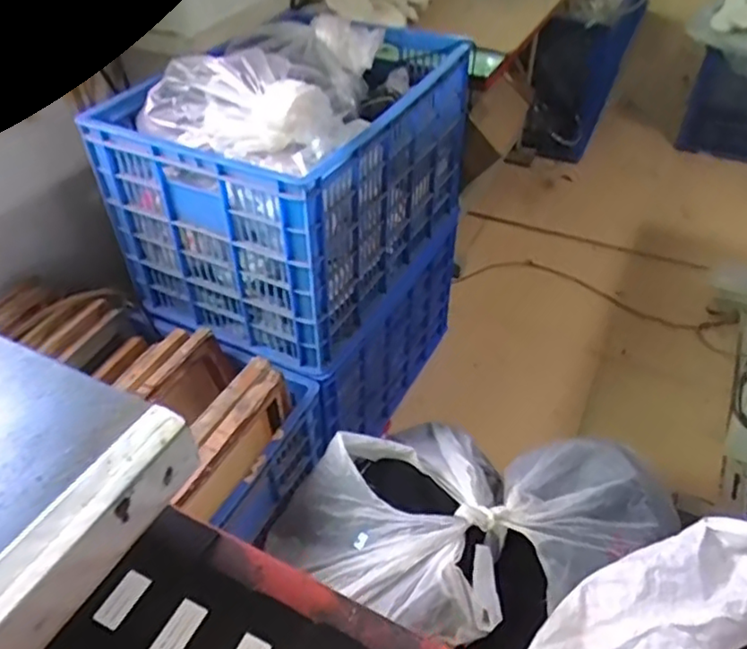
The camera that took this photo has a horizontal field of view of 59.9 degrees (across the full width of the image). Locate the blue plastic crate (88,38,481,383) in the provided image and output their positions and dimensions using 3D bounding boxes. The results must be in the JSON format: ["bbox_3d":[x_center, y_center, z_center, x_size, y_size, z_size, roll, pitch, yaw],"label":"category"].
[{"bbox_3d":[-0.139,-0.295,1.312,0.439,0.411,0.614,19,46,21],"label":"blue plastic crate"}]

